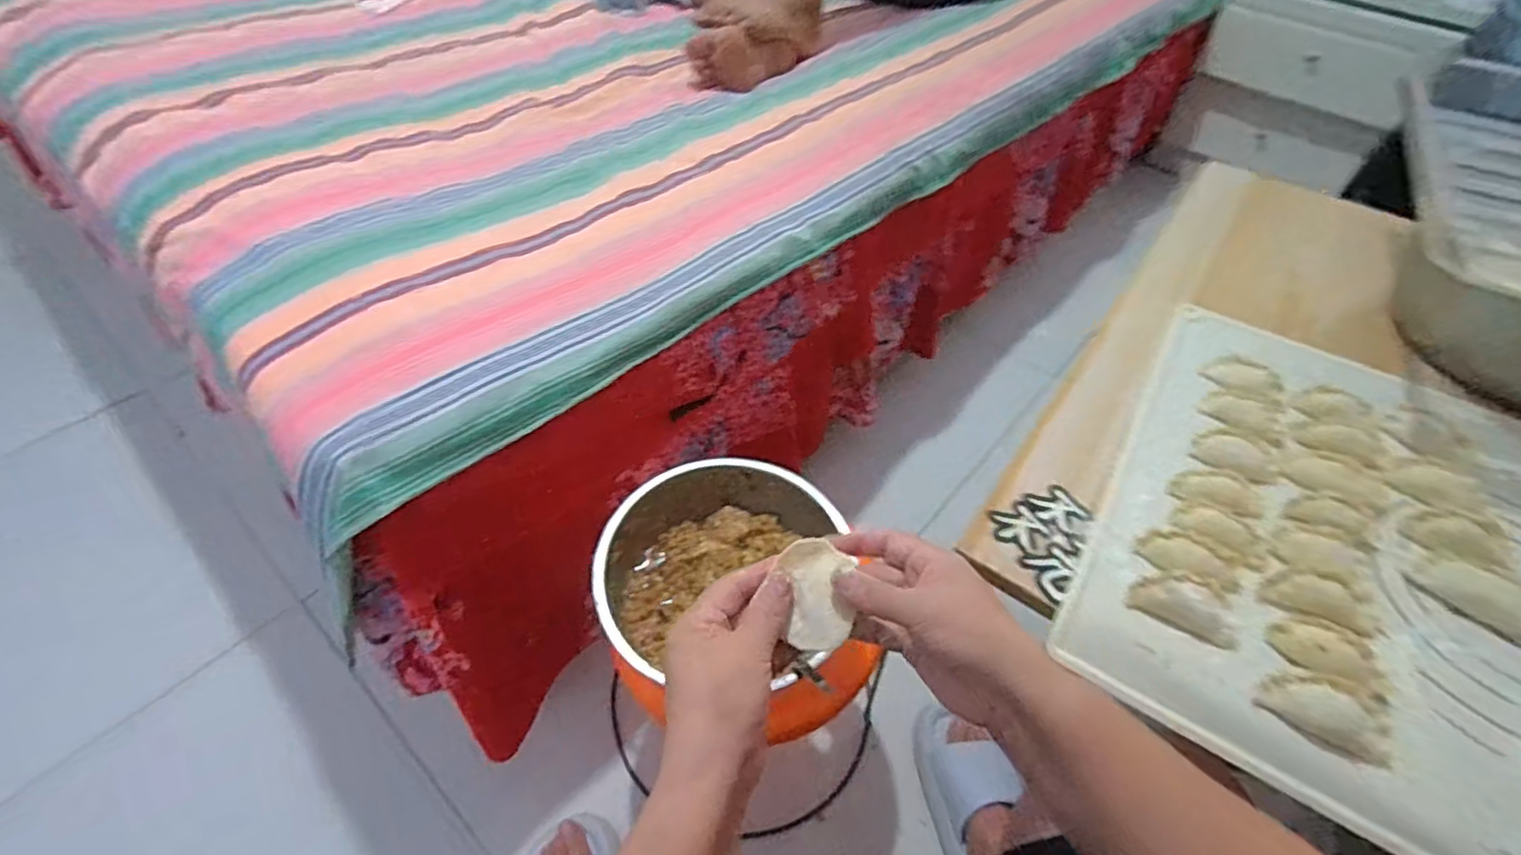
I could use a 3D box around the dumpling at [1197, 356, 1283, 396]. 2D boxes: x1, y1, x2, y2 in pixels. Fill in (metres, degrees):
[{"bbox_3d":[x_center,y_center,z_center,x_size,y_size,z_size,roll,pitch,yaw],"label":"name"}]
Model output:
[{"bbox_3d":[0.389,-0.043,0.533,0.053,0.016,0.026,32,56,21],"label":"dumpling"}]

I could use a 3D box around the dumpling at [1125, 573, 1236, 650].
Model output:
[{"bbox_3d":[0.256,0.106,0.397,0.061,0.016,0.027,24,54,17],"label":"dumpling"}]

